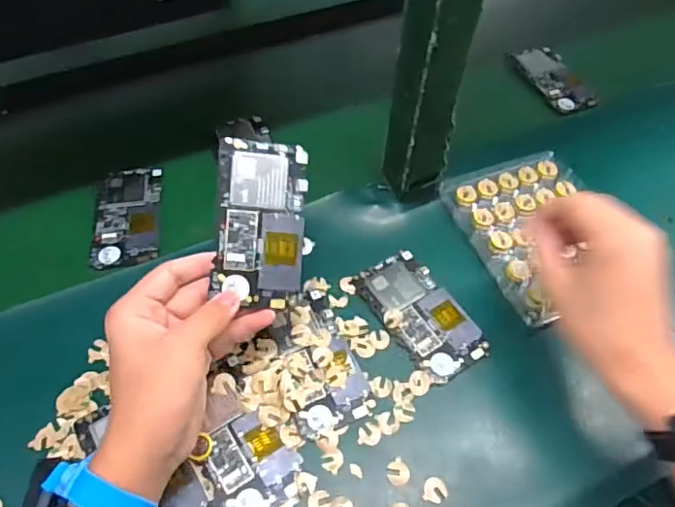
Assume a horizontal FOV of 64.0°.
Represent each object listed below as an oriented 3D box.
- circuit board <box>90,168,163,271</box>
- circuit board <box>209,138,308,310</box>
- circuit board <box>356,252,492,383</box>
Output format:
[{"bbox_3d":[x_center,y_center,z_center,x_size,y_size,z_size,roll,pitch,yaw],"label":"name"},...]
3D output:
[{"bbox_3d":[-0.216,-0.042,0.560,0.064,0.012,0.128,-6,55,-5],"label":"circuit board"},{"bbox_3d":[-0.057,-0.023,0.410,0.064,0.006,0.124,2,87,-11],"label":"circuit board"},{"bbox_3d":[0.076,0.054,0.490,0.066,0.010,0.123,-29,60,-19],"label":"circuit board"}]

